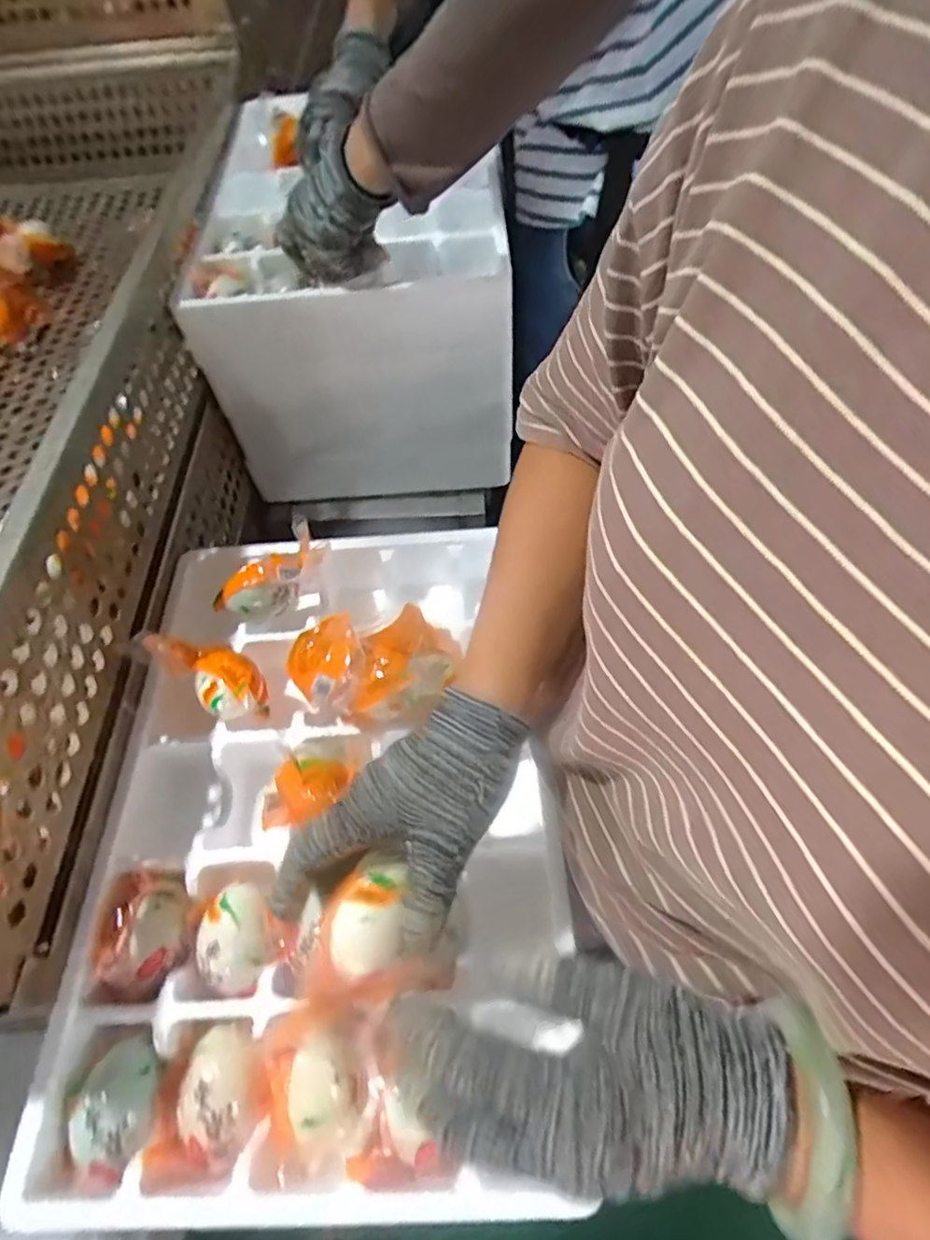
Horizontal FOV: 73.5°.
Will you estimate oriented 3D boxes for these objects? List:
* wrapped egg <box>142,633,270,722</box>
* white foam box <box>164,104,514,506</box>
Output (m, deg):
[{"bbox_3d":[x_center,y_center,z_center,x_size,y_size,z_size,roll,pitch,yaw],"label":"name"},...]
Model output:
[{"bbox_3d":[-0.180,0.037,0.445,0.088,0.041,0.042,35,66,23],"label":"wrapped egg"},{"bbox_3d":[-0.117,-0.344,0.706,0.324,0.237,0.334,-2,57,2],"label":"white foam box"}]

